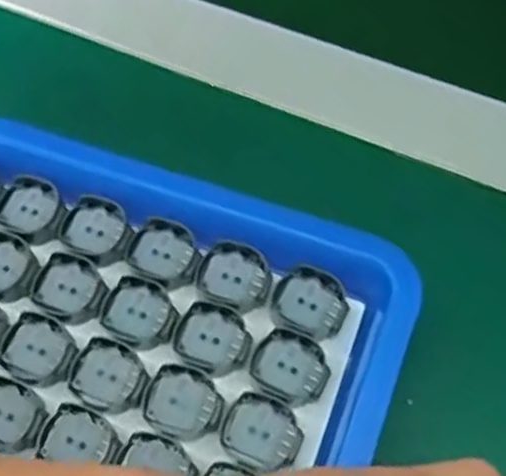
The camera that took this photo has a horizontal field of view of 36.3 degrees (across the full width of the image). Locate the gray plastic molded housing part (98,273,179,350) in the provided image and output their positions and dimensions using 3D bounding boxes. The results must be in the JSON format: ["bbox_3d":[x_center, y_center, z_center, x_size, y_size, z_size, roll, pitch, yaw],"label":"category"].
[{"bbox_3d":[-0.042,0.028,0.291,0.028,0.004,0.026,-1,64,1],"label":"gray plastic molded housing part"}]

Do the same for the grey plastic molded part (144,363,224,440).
[{"bbox_3d":[-0.024,0.060,0.278,0.028,0.005,0.024,22,66,12],"label":"grey plastic molded part"}]

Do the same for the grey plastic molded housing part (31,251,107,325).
[{"bbox_3d":[-0.069,0.020,0.298,0.028,0.007,0.025,29,68,15],"label":"grey plastic molded housing part"}]

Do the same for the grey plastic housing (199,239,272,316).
[{"bbox_3d":[-0.006,0.014,0.295,0.028,0.004,0.024,27,67,14],"label":"grey plastic housing"}]

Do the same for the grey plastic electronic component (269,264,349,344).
[{"bbox_3d":[0.022,0.025,0.292,0.028,0.010,0.025,17,65,10],"label":"grey plastic electronic component"}]

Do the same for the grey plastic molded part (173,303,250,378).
[{"bbox_3d":[-0.014,0.037,0.285,0.028,0.004,0.024,26,67,14],"label":"grey plastic molded part"}]

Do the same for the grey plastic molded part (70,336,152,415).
[{"bbox_3d":[-0.052,0.052,0.284,0.028,0.007,0.025,26,67,14],"label":"grey plastic molded part"}]

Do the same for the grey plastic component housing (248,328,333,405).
[{"bbox_3d":[0.014,0.047,0.281,0.028,0.008,0.024,20,66,11],"label":"grey plastic component housing"}]

